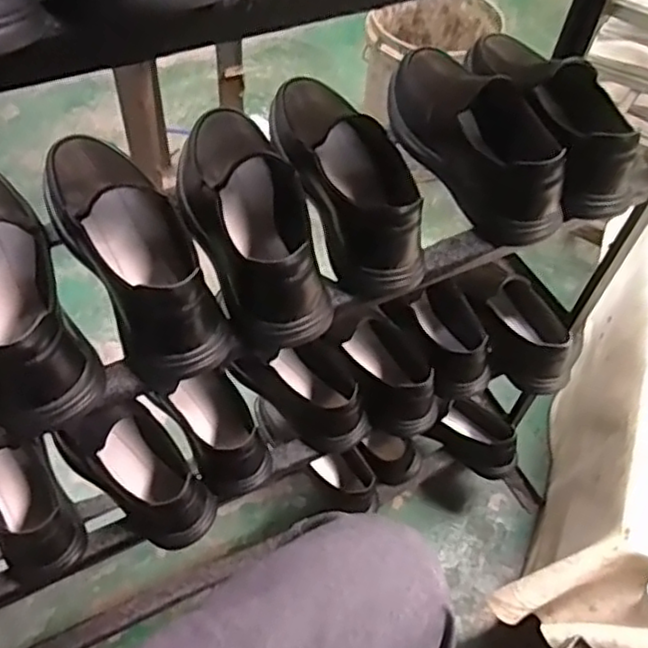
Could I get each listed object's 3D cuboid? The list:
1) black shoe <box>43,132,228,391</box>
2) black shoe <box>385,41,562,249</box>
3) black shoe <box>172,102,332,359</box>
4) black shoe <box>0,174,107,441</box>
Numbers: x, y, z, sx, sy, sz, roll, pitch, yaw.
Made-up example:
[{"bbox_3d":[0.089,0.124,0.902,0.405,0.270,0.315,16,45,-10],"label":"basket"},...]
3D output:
[{"bbox_3d":[-0.169,-0.068,0.575,0.074,0.084,0.254,-27,60,-22],"label":"black shoe"},{"bbox_3d":[0.153,-0.201,0.681,0.101,0.095,0.254,-23,59,-20],"label":"black shoe"},{"bbox_3d":[-0.066,-0.097,0.604,0.099,0.079,0.244,-13,56,-14],"label":"black shoe"},{"bbox_3d":[-0.254,-0.032,0.543,0.082,0.087,0.243,-23,59,-20],"label":"black shoe"}]

